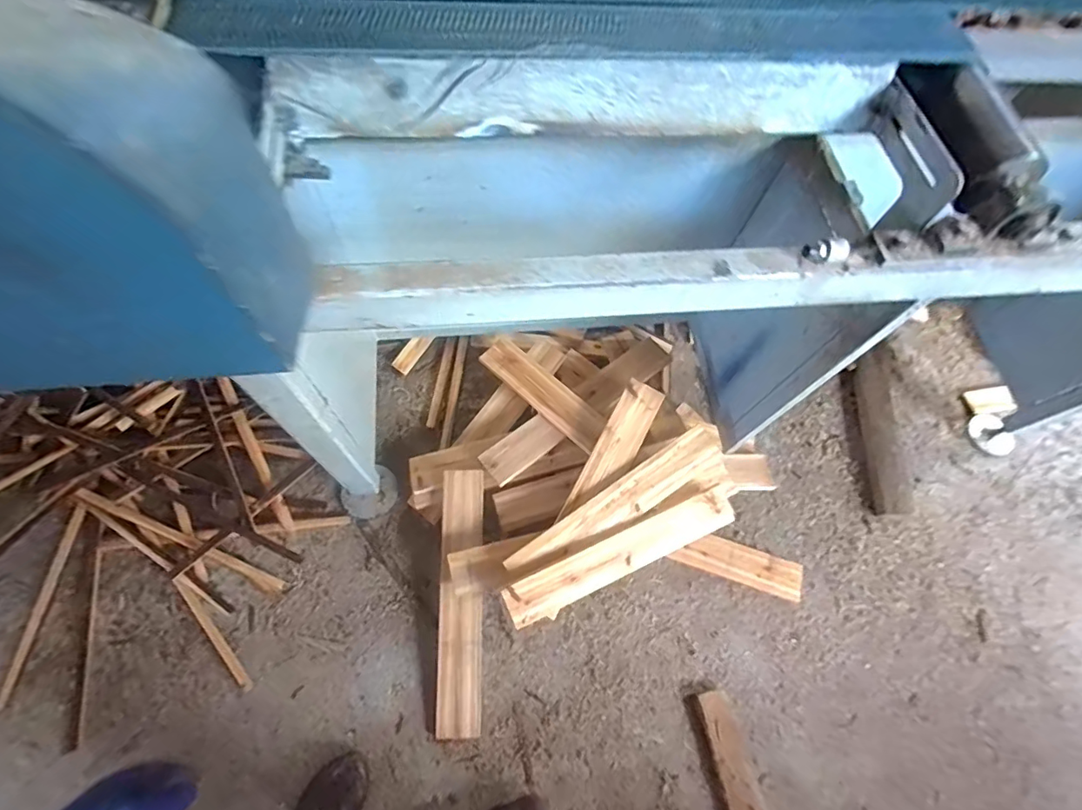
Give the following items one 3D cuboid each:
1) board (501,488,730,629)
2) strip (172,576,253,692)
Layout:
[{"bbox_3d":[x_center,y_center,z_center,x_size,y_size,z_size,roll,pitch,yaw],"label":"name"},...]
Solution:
[{"bbox_3d":[0.164,0.294,0.997,0.487,0.019,0.079,-22,92,-13],"label":"board"},{"bbox_3d":[-0.649,0.451,1.002,0.020,0.012,0.269,-41,74,-18],"label":"strip"}]

